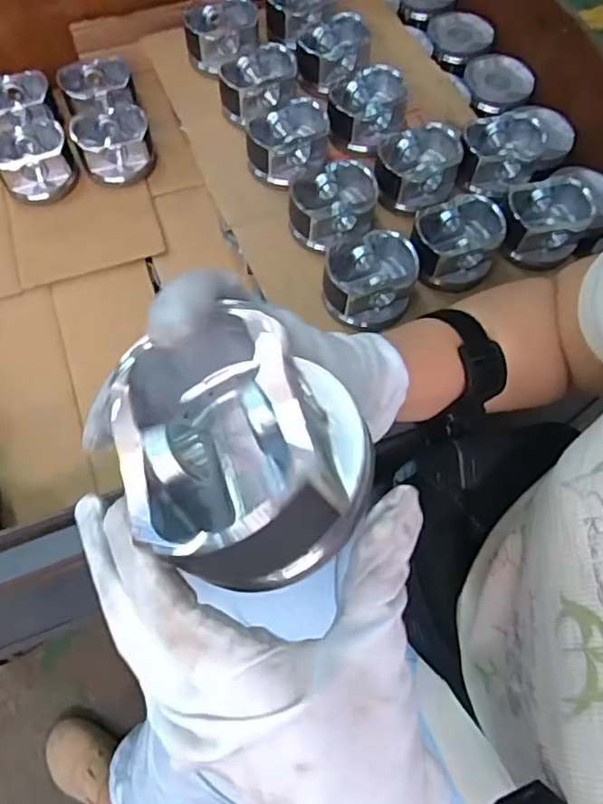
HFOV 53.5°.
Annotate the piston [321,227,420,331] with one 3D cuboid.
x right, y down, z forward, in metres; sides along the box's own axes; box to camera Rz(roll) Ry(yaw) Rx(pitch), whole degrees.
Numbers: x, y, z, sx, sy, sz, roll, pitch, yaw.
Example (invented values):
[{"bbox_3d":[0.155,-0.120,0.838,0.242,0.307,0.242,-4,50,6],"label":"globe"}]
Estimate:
[{"bbox_3d":[0.069,-0.131,0.621,0.093,0.058,0.105,12,66,2],"label":"piston"}]

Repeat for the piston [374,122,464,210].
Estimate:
[{"bbox_3d":[0.131,-0.270,0.684,0.093,0.050,0.088,9,66,1],"label":"piston"}]

